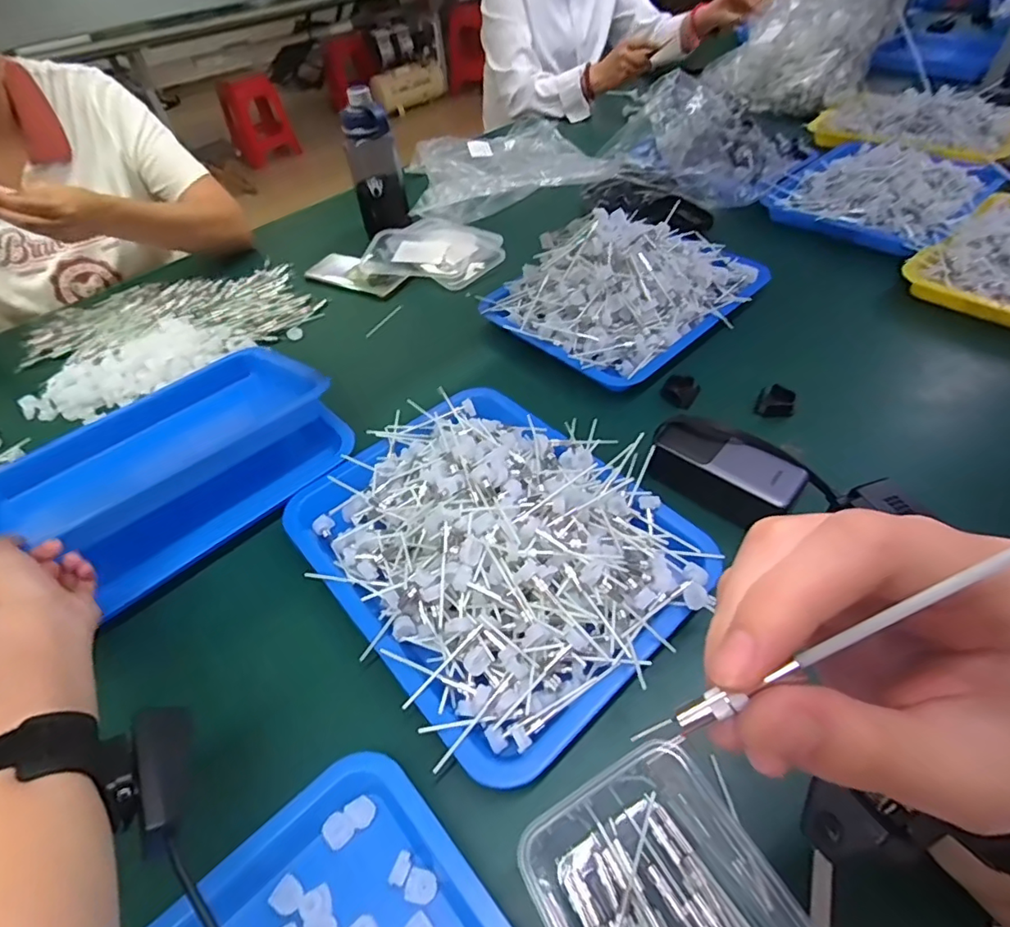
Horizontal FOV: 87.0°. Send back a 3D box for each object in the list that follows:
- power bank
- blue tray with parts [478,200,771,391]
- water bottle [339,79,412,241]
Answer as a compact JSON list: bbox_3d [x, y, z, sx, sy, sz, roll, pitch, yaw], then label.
[{"bbox_3d":[0.204,0.009,0.502,0.131,0.050,0.057,32,59,29],"label":"power bank"},{"bbox_3d":[0.162,-0.252,0.678,0.331,0.098,0.254,-34,54,-22],"label":"blue tray with parts"},{"bbox_3d":[-0.208,-0.472,0.858,0.081,0.195,0.072,-14,49,-6],"label":"water bottle"}]

